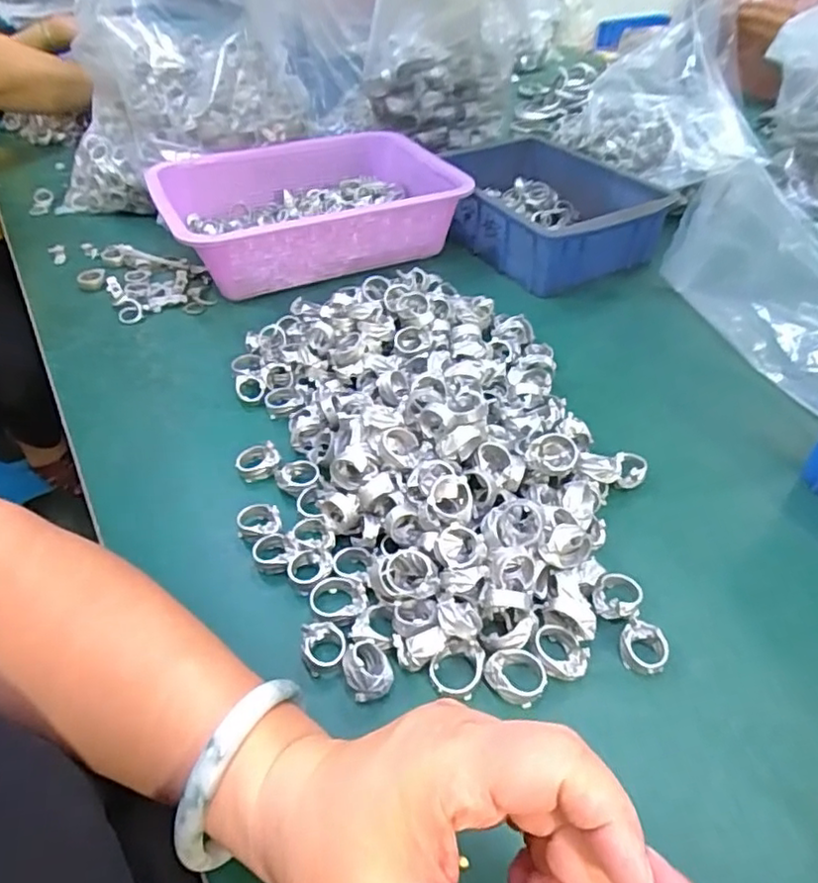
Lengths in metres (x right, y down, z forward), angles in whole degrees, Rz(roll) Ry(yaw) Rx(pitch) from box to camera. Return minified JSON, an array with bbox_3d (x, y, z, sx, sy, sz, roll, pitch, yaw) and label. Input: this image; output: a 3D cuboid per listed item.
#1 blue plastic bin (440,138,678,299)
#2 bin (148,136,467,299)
[{"bbox_3d":[0.146,-0.260,0.681,0.191,0.074,0.243,-18,45,-18],"label":"blue plastic bin"},{"bbox_3d":[-0.107,-0.252,0.654,0.296,0.076,0.214,-22,47,-21],"label":"bin"}]

